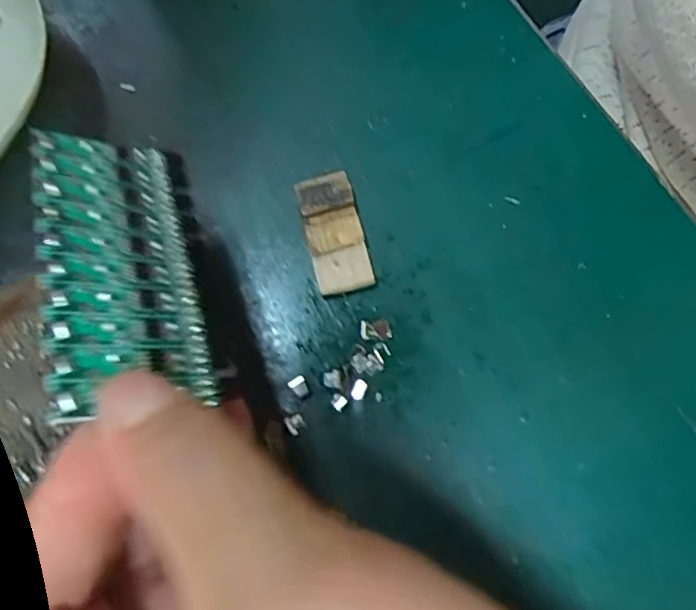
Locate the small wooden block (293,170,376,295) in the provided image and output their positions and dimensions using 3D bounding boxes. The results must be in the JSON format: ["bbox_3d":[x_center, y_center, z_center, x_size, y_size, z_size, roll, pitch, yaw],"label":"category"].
[{"bbox_3d":[-0.005,-0.024,0.191,0.017,0.007,0.039,-14,76,-2],"label":"small wooden block"}]

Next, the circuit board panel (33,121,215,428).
[{"bbox_3d":[-0.053,-0.011,0.136,0.033,0.004,0.077,3,53,-34],"label":"circuit board panel"}]

